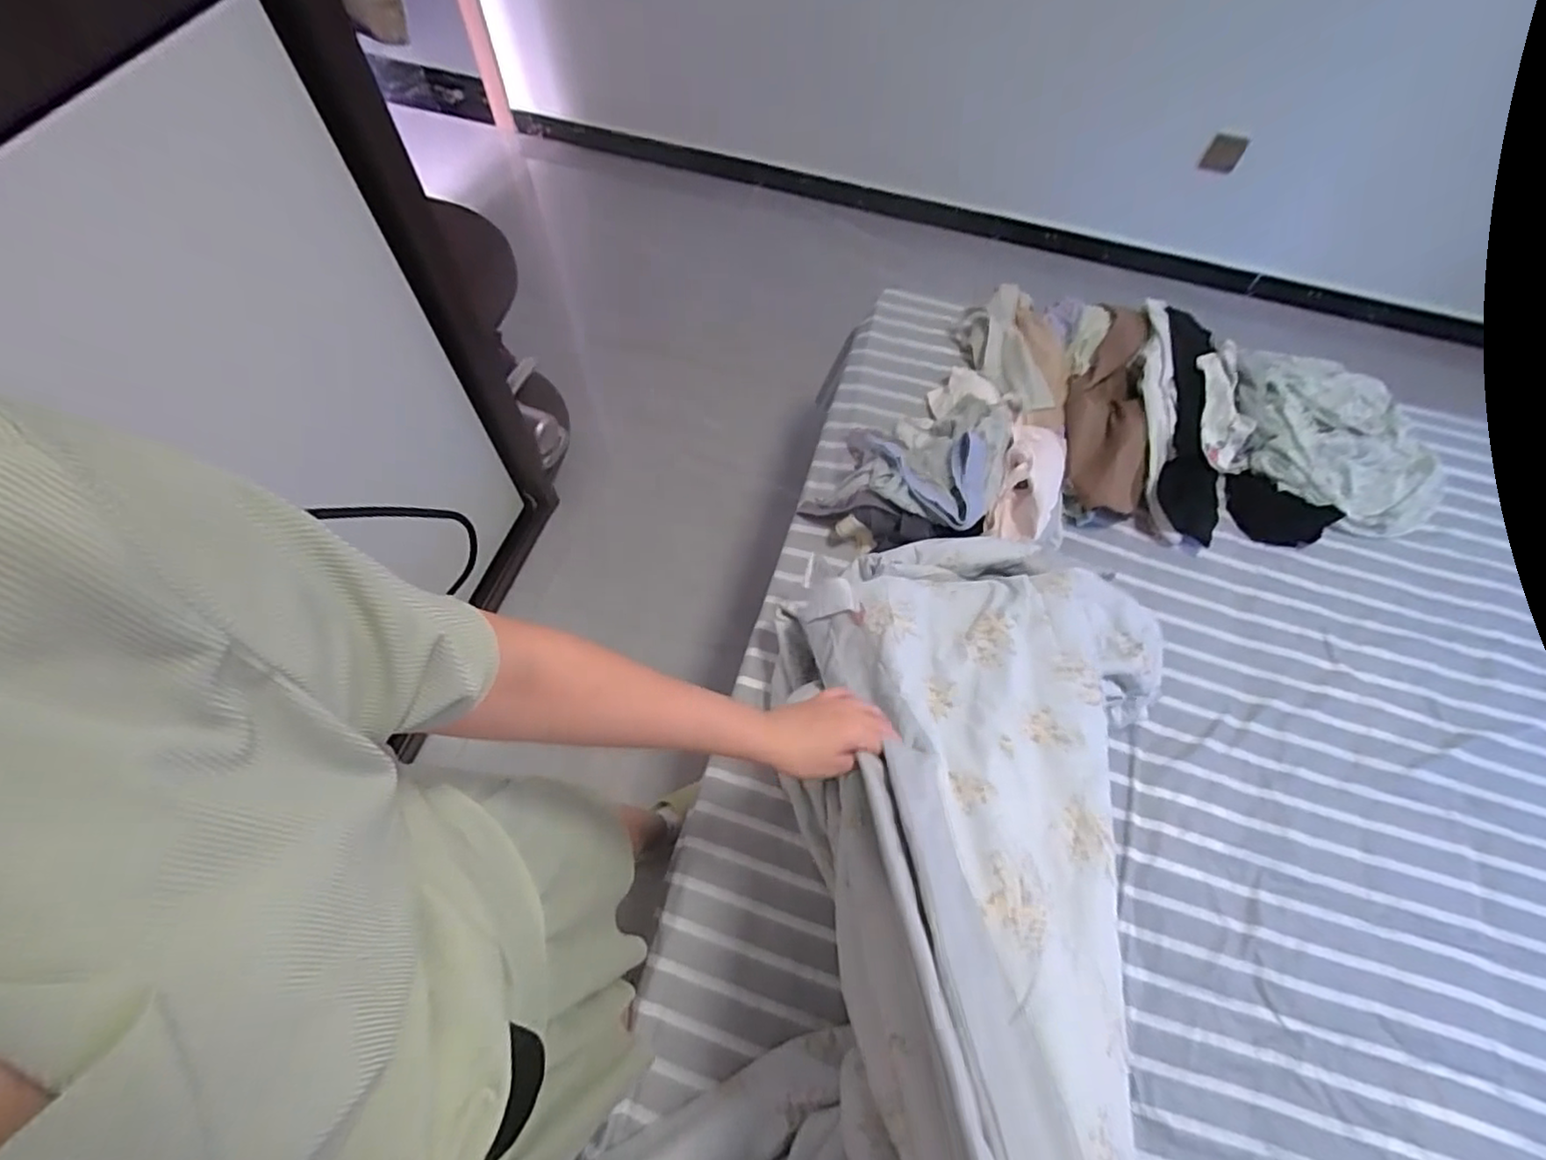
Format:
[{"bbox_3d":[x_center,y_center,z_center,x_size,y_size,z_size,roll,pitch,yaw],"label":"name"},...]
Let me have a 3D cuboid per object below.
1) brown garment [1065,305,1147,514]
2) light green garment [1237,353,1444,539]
[{"bbox_3d":[0.547,-0.288,1.079,0.139,0.063,0.409,11,63,3],"label":"brown garment"},{"bbox_3d":[0.918,-0.230,1.059,0.312,0.092,0.324,1,63,-2],"label":"light green garment"}]

